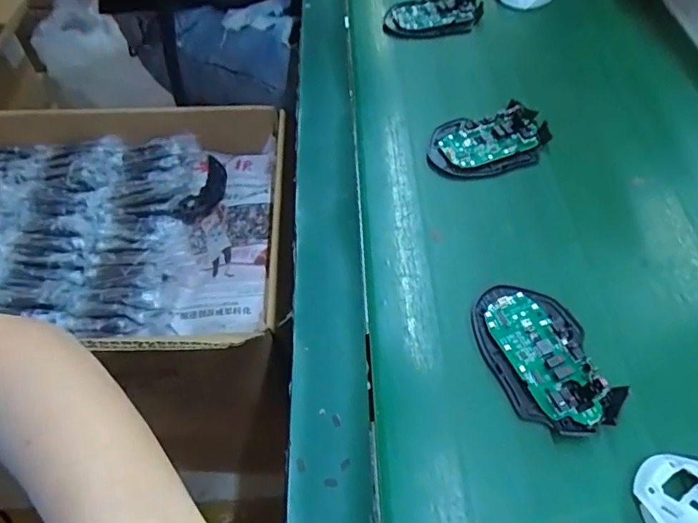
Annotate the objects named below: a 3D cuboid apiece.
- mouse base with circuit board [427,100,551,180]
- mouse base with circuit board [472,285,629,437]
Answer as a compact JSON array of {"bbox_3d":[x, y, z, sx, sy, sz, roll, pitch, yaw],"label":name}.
[{"bbox_3d":[0.129,-0.111,0.476,0.114,0.020,0.068,-14,56,-11],"label":"mouse base with circuit board"},{"bbox_3d":[0.132,0.062,0.352,0.072,0.016,0.111,-14,56,-11],"label":"mouse base with circuit board"}]

